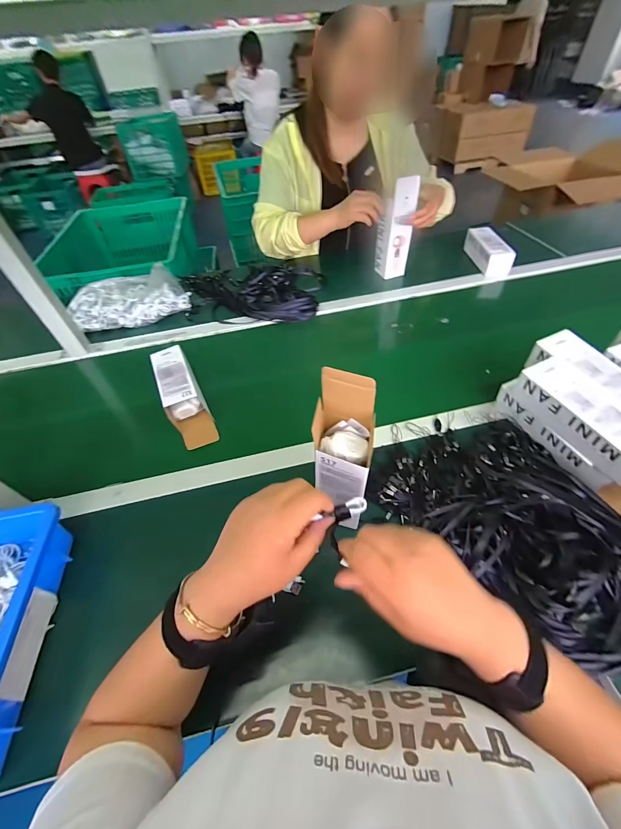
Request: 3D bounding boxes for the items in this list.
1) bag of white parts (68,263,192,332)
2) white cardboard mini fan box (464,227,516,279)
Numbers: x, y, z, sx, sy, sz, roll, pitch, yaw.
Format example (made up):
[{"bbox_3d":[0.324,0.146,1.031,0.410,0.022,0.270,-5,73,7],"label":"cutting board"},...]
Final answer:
[{"bbox_3d":[-0.478,-0.305,0.871,0.276,0.081,0.161,-29,53,-19],"label":"bag of white parts"},{"bbox_3d":[0.512,-0.476,0.948,0.072,0.060,0.204,-3,49,2],"label":"white cardboard mini fan box"}]

